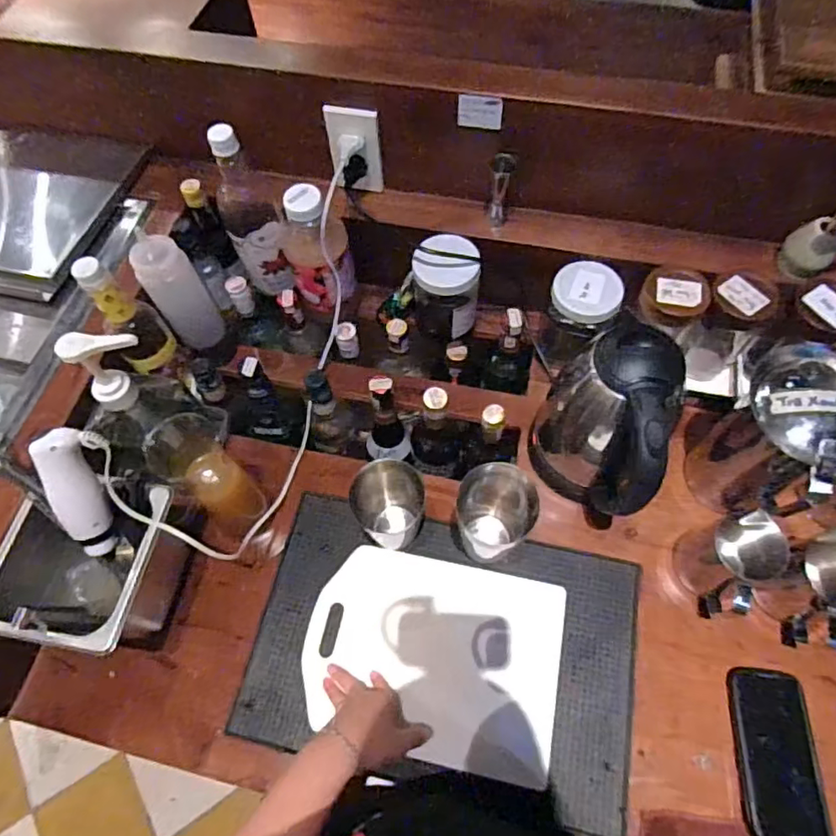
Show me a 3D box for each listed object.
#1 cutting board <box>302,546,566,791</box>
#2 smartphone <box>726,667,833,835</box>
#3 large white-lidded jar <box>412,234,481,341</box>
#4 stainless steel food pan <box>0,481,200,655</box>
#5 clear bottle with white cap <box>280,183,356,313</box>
[{"bbox_3d":[0.017,0.271,0.654,0.287,0.009,0.209,10,64,7],"label":"cutting board"},{"bbox_3d":[0.384,0.360,0.601,0.083,0.016,0.165,5,63,4],"label":"smartphone"},{"bbox_3d":[0.041,-0.169,0.783,0.090,0.124,0.099,-1,63,1],"label":"large white-lidded jar"},{"bbox_3d":[-0.353,0.175,0.649,0.163,0.178,0.165,8,64,6],"label":"stainless steel food pan"},{"bbox_3d":[-0.135,-0.220,0.768,0.099,0.164,0.078,-12,63,-5],"label":"clear bottle with white cap"}]

